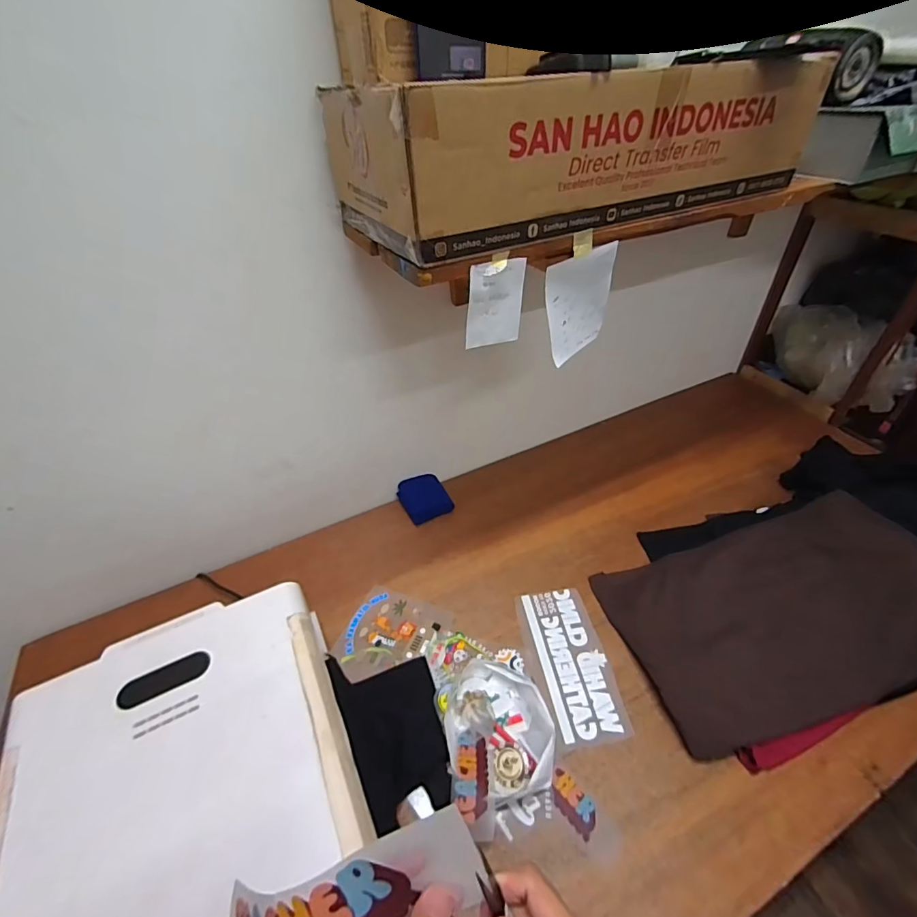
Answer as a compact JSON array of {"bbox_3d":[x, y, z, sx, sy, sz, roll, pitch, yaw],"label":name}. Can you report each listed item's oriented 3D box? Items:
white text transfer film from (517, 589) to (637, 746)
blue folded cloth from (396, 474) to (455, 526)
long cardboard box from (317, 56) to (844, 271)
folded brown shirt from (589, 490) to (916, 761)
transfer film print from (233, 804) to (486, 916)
[{"bbox_3d":[0.201,0.369,0.834,0.136,0.006,0.278,-7,43,-5],"label":"white text transfer film"},{"bbox_3d":[-0.083,0.098,1.123,0.114,0.039,0.121,-21,46,-18],"label":"blue folded cloth"},{"bbox_3d":[0.169,-0.438,0.619,0.631,0.146,0.263,-19,47,-17],"label":"long cardboard box"},{"bbox_3d":[0.560,0.267,0.806,0.520,0.080,0.342,-26,44,8],"label":"folded brown shirt"},{"bbox_3d":[-0.067,0.255,0.257,0.161,0.053,0.062,-30,47,-2],"label":"transfer film print"}]

